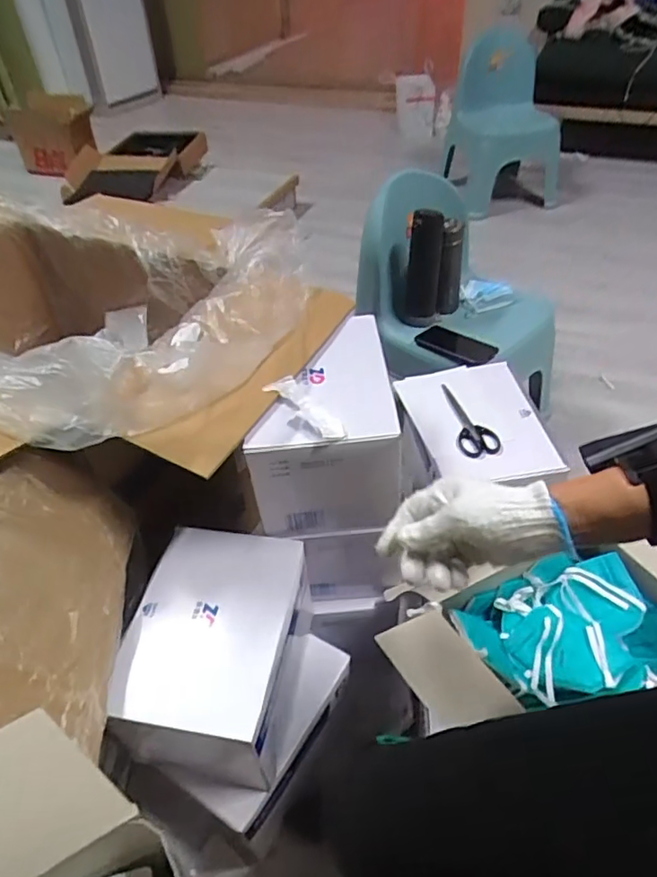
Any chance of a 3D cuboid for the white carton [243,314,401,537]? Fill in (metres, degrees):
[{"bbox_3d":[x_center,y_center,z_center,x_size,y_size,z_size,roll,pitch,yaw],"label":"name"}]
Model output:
[{"bbox_3d":[-0.001,-0.018,0.846,0.186,0.200,0.274,-2,44,2],"label":"white carton"}]

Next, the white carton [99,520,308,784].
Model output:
[{"bbox_3d":[-0.145,0.284,0.768,0.205,0.183,0.266,2,44,5],"label":"white carton"}]

